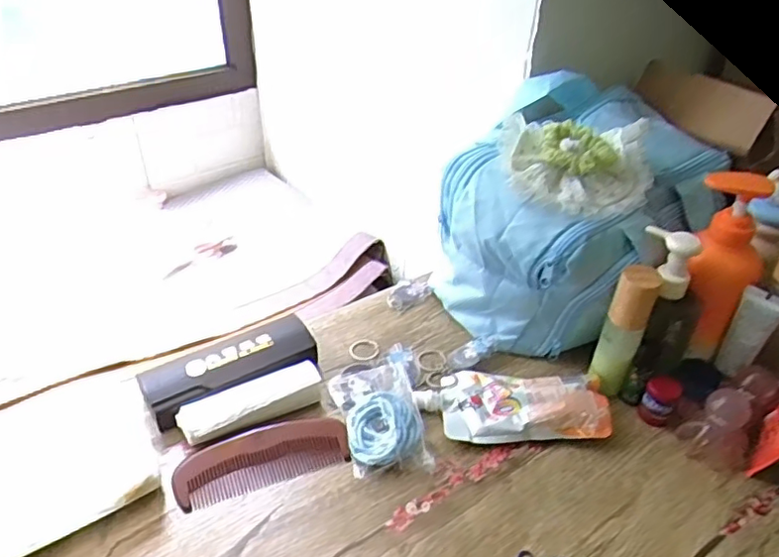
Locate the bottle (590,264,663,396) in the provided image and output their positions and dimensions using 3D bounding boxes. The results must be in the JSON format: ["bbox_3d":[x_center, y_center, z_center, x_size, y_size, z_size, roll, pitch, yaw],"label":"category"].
[{"bbox_3d":[0.210,0.050,0.559,0.038,0.128,0.033,19,41,21],"label":"bottle"}]

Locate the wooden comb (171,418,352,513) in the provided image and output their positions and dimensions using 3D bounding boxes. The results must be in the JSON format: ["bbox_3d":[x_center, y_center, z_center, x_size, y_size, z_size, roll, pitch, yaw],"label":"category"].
[{"bbox_3d":[-0.106,0.150,0.521,0.141,0.012,0.050,-12,39,-17],"label":"wooden comb"}]

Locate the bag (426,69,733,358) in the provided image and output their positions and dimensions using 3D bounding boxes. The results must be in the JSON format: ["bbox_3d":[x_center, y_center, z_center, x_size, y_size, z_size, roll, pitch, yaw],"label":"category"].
[{"bbox_3d":[0.196,-0.070,0.659,0.228,0.202,0.281,23,42,25],"label":"bag"}]

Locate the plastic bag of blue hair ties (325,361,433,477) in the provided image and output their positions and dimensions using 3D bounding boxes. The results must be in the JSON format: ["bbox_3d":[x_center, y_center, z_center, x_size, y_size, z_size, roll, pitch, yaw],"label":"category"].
[{"bbox_3d":[-0.007,0.120,0.556,0.070,0.024,0.112,-9,39,-13],"label":"plastic bag of blue hair ties"}]

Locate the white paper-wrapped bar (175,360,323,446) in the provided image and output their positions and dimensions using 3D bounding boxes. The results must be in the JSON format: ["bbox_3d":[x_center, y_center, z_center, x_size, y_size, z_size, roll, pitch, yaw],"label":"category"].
[{"bbox_3d":[-0.122,0.111,0.555,0.125,0.021,0.040,-20,42,-25],"label":"white paper-wrapped bar"}]

